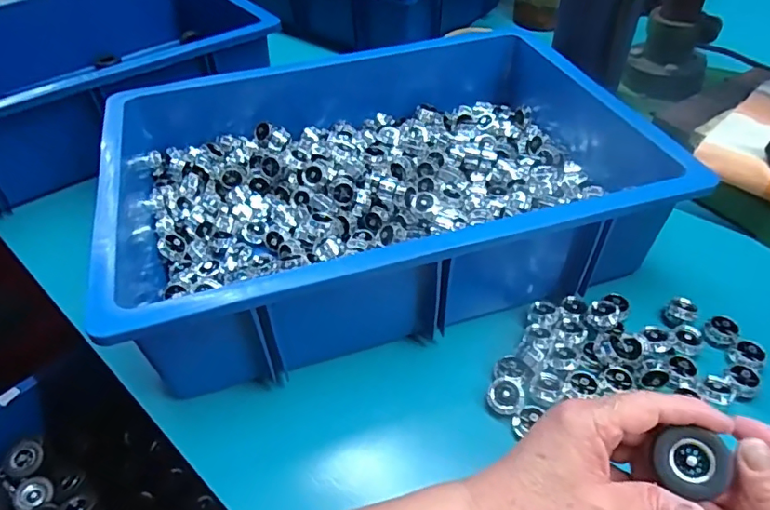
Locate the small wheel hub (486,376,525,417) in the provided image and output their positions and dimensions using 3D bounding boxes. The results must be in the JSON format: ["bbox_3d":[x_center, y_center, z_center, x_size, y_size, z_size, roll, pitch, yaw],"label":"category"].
[{"bbox_3d":[0.085,0.099,0.374,0.026,0.010,0.026,-4,67,8],"label":"small wheel hub"}]

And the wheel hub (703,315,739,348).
[{"bbox_3d":[0.263,0.059,0.417,0.023,0.013,0.020,35,57,31],"label":"wheel hub"}]

